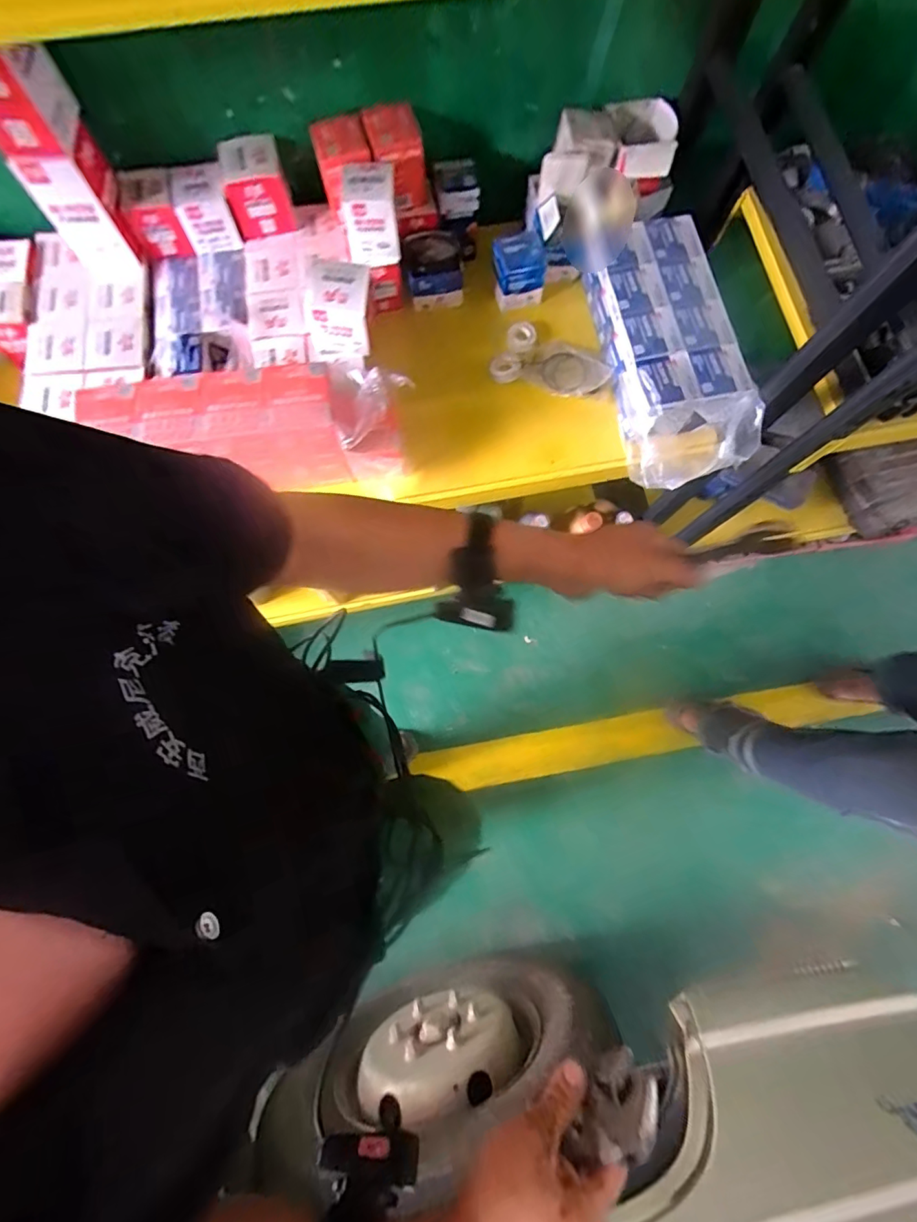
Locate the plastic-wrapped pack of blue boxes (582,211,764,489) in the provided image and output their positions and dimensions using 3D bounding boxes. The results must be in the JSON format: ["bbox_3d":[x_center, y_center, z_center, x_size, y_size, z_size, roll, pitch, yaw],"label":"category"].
[{"bbox_3d":[0.327,-0.406,0.793,0.177,0.095,0.402,-9,76,-4],"label":"plastic-wrapped pack of blue boxes"}]

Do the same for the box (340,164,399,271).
[{"bbox_3d":[-0.132,-0.590,0.760,0.078,0.115,0.079,-7,76,-3],"label":"box"}]

